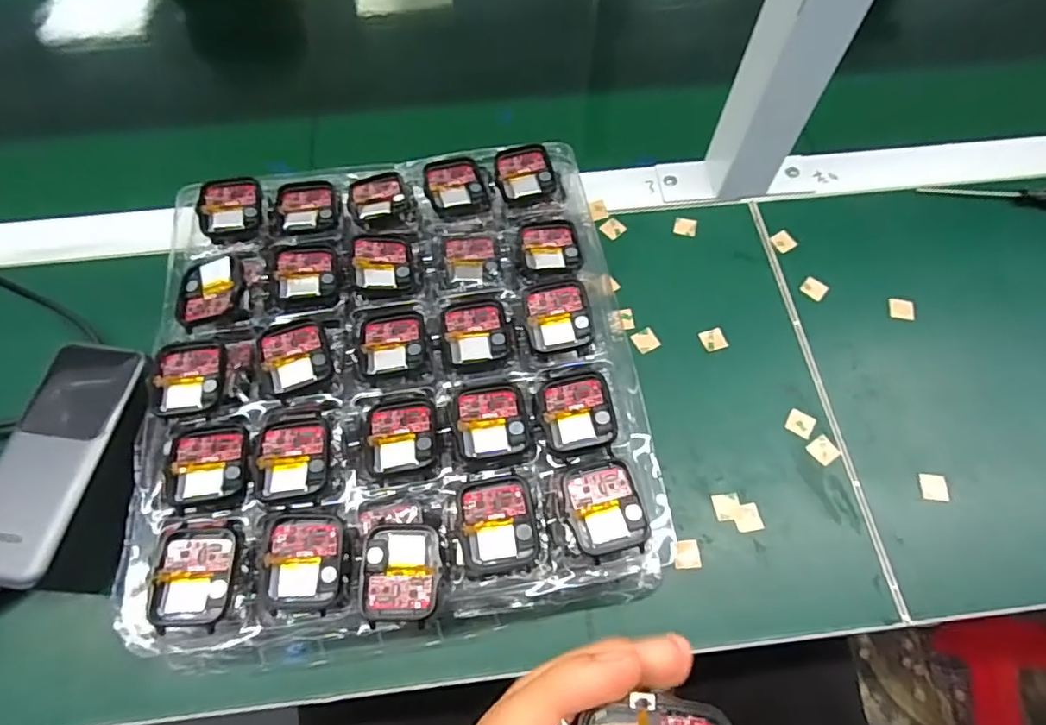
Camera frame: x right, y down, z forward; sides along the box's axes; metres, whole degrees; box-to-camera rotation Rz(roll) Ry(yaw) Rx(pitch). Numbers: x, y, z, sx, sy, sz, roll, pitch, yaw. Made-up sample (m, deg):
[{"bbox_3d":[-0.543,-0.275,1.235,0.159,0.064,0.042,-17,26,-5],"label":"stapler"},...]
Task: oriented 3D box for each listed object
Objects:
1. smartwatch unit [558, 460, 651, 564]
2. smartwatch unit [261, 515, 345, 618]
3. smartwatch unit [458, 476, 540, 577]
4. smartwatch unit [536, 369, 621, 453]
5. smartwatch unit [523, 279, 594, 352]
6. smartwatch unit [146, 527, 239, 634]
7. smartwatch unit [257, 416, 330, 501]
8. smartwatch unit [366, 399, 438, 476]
[{"bbox_3d":[0.040,0.071,0.272,0.035,0.006,0.042,-15,65,-7],"label":"smartwatch unit"},{"bbox_3d":[-0.105,0.097,0.267,0.036,0.011,0.043,-2,64,-1],"label":"smartwatch unit"},{"bbox_3d":[-0.012,0.080,0.273,0.036,0.010,0.043,-8,65,-4],"label":"smartwatch unit"},{"bbox_3d":[0.028,0.025,0.290,0.036,0.008,0.041,-7,65,-3],"label":"smartwatch unit"},{"bbox_3d":[0.020,-0.027,0.317,0.035,0.007,0.039,-9,65,-4],"label":"smartwatch unit"},{"bbox_3d":[-0.154,0.101,0.263,0.036,0.008,0.044,-2,64,-1],"label":"smartwatch unit"},{"bbox_3d":[-0.117,0.047,0.285,0.034,0.004,0.042,-9,65,-4],"label":"smartwatch unit"},{"bbox_3d":[-0.063,0.038,0.291,0.036,0.004,0.040,-7,64,-3],"label":"smartwatch unit"}]

